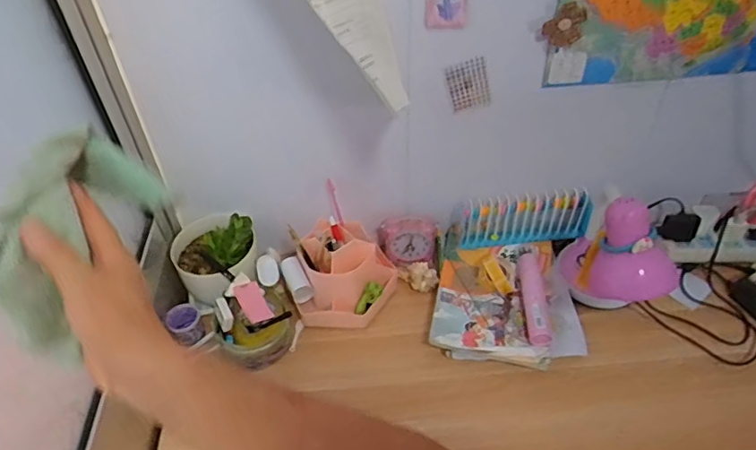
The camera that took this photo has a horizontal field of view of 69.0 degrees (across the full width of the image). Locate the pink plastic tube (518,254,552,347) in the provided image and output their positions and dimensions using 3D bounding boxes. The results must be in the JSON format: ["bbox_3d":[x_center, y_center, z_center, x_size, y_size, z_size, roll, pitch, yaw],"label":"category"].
[{"bbox_3d":[0.253,0.117,0.888,0.034,0.027,0.161,0,44,2],"label":"pink plastic tube"}]

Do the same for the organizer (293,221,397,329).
[{"bbox_3d":[-0.054,0.077,0.922,0.165,0.127,0.150,-1,44,1],"label":"organizer"}]

